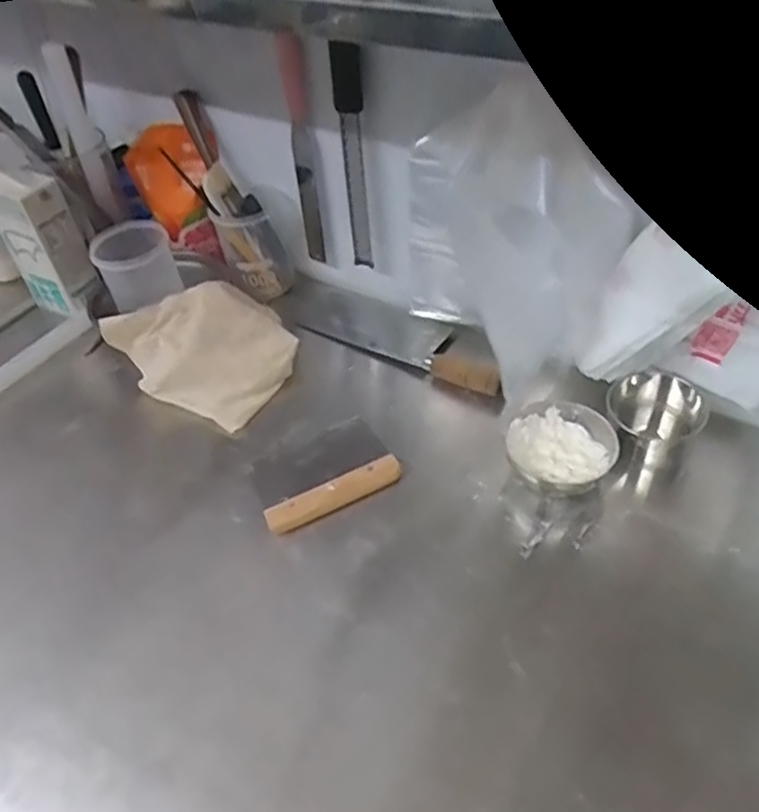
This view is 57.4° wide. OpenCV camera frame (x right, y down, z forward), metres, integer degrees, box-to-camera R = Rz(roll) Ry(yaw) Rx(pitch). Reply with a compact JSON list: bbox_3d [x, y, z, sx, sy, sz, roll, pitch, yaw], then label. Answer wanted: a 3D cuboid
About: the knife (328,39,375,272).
[{"bbox_3d":[-0.027,-0.286,0.819,0.032,0.262,0.022,-5,45,2],"label":"knife"}]

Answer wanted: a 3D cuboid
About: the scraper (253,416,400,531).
[{"bbox_3d":[-0.065,0.070,0.757,0.146,0.017,0.100,-25,48,-16],"label":"scraper"}]

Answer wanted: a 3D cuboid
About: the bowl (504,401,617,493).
[{"bbox_3d":[0.187,0.051,0.723,0.100,0.062,0.095,-4,45,4],"label":"bowl"}]

